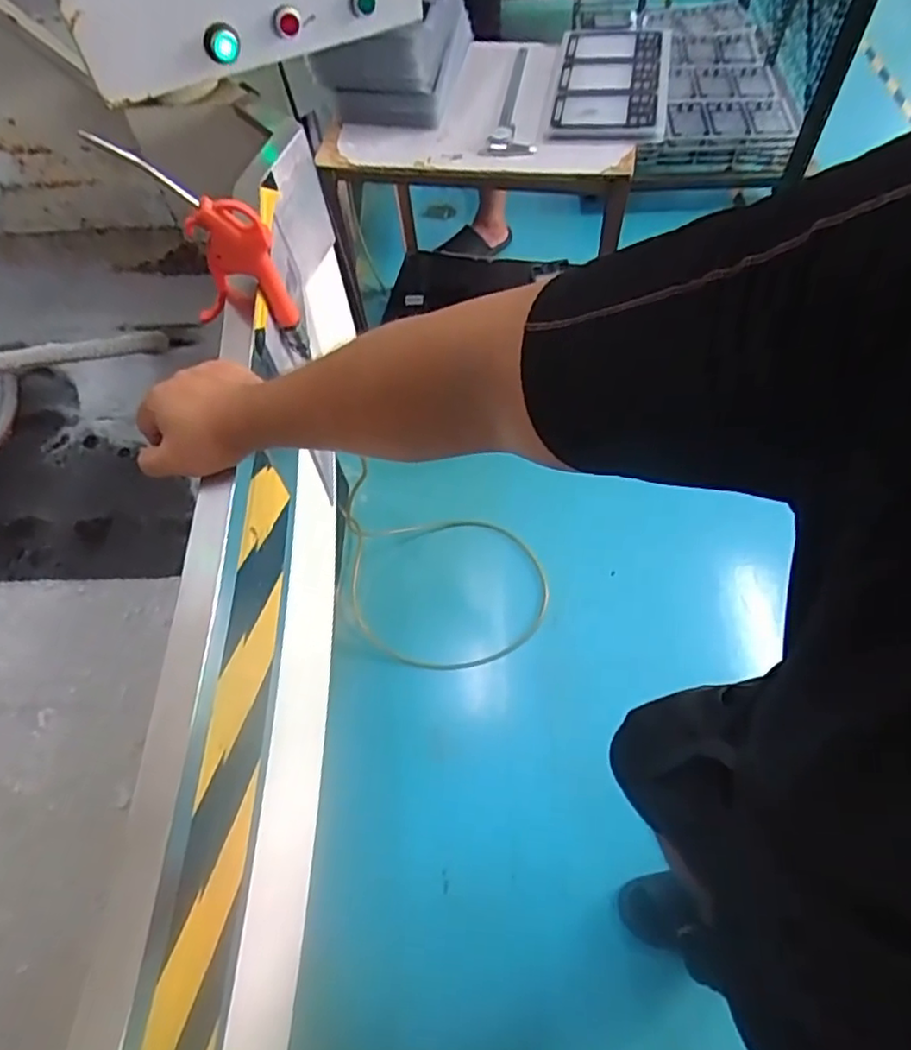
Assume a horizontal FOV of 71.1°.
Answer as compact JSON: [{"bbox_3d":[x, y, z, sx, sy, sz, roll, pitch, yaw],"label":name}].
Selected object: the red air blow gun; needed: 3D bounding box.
[{"bbox_3d":[-0.223,-0.249,0.565,0.116,0.218,0.019,-21,60,15],"label":"red air blow gun"}]

